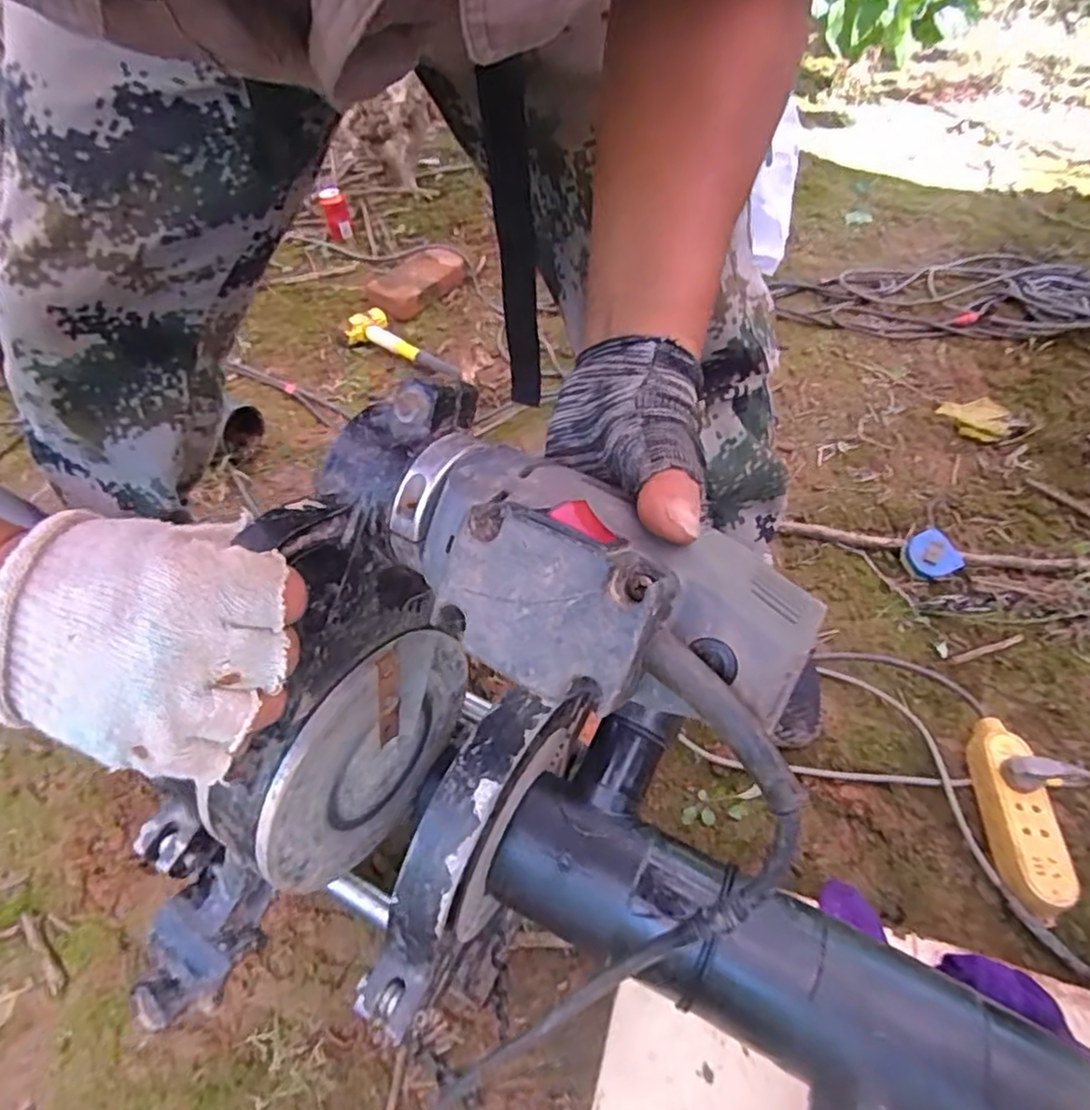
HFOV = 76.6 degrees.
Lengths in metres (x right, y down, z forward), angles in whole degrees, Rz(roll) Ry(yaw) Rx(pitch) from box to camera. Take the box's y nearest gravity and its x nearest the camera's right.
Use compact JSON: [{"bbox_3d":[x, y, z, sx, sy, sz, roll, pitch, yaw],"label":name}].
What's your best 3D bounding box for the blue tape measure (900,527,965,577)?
[{"bbox_3d":[0.548,0.001,0.983,0.075,0.040,0.078,-2,53,3],"label":"blue tape measure"}]

